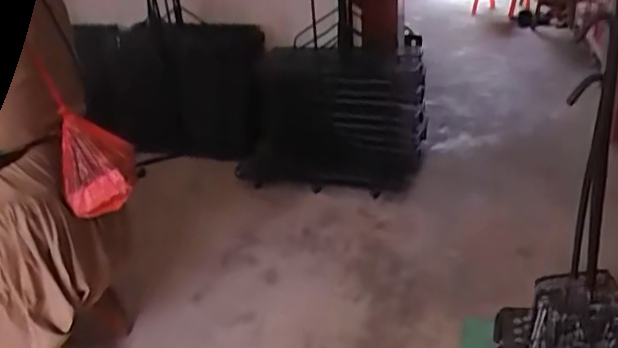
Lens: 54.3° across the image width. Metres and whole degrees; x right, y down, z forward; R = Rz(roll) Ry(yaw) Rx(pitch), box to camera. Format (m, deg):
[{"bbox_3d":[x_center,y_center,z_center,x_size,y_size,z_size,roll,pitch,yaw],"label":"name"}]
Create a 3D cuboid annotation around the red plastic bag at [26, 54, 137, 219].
[{"bbox_3d":[-0.444,-0.078,1.221,0.142,0.313,0.051,-13,-4,-16],"label":"red plastic bag"}]

